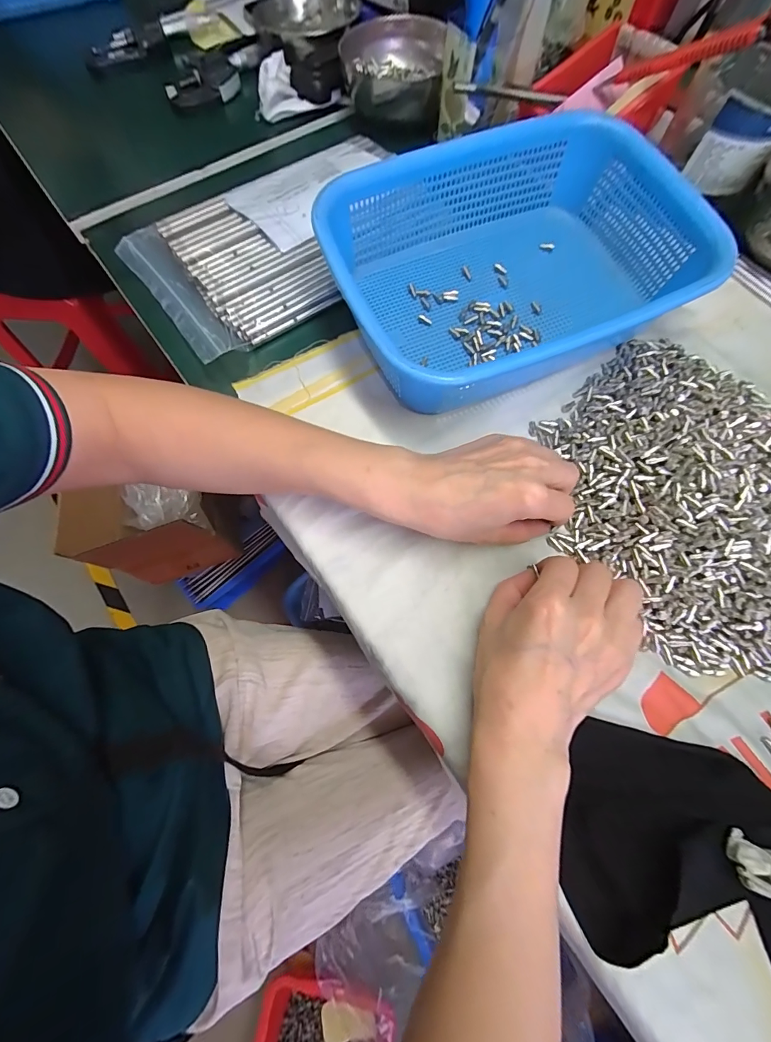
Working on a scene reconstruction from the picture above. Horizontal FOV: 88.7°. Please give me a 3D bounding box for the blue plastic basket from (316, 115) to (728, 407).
[{"bbox_3d":[0.107,-0.206,0.323,0.277,0.079,0.205,-22,71,-8],"label":"blue plastic basket"}]

